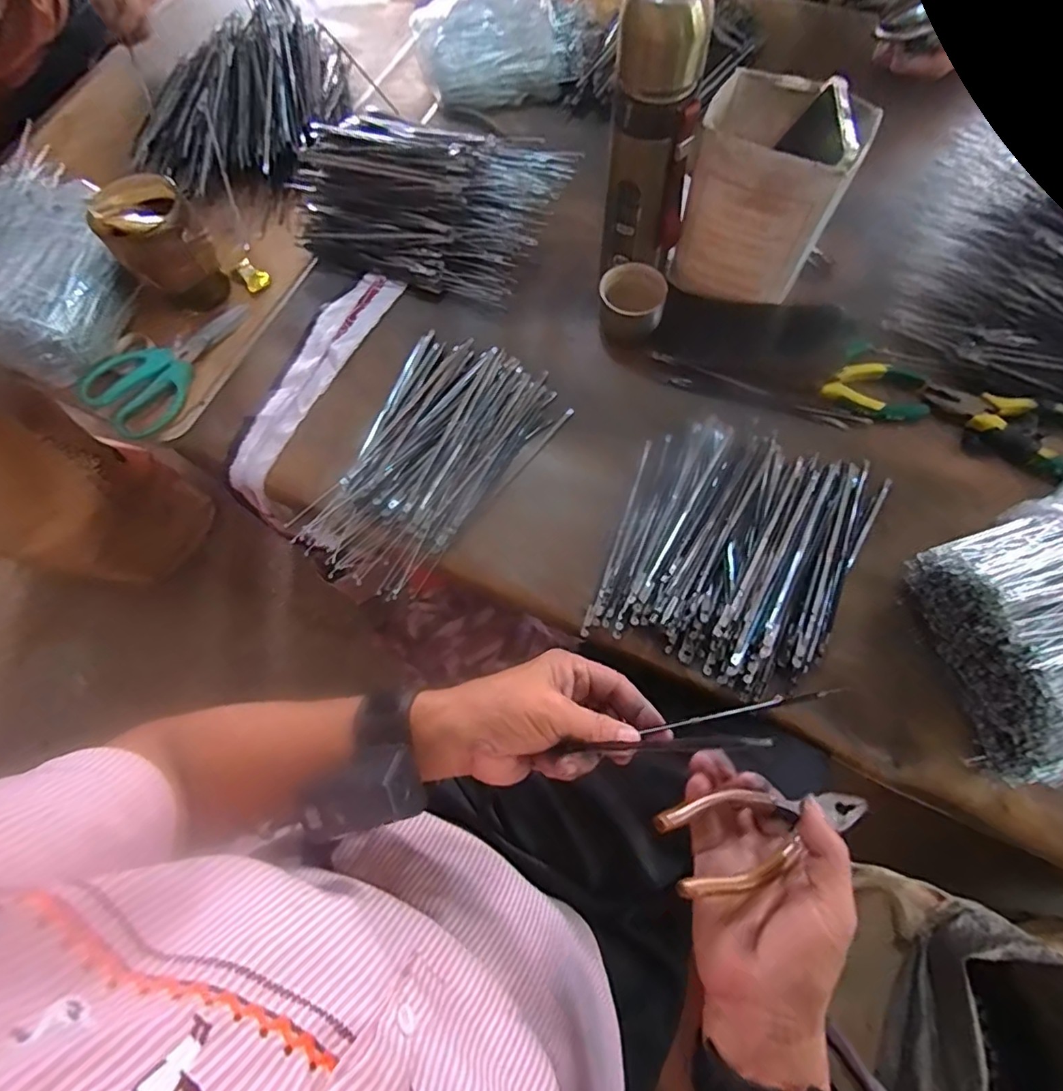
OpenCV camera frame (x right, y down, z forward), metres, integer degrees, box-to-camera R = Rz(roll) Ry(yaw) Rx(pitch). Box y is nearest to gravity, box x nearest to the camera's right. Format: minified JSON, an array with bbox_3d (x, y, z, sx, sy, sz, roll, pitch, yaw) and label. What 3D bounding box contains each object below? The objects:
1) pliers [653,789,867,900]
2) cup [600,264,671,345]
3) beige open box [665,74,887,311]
[{"bbox_3d":[0.146,0.173,0.325,0.156,0.010,0.047,5,53,-20],"label":"pliers"},{"bbox_3d":[0.099,-0.235,0.539,0.059,0.053,0.054,-1,71,3],"label":"cup"},{"bbox_3d":[0.201,-0.302,0.498,0.119,0.159,0.091,28,75,12],"label":"beige open box"}]

